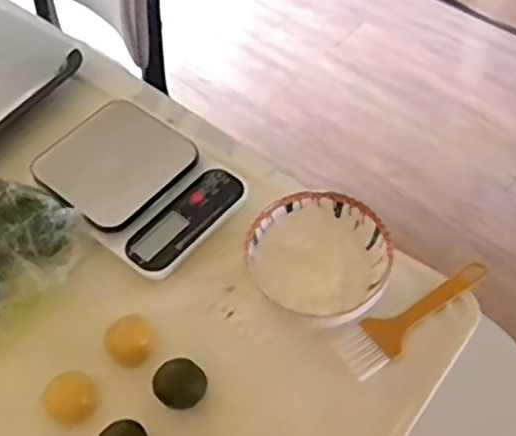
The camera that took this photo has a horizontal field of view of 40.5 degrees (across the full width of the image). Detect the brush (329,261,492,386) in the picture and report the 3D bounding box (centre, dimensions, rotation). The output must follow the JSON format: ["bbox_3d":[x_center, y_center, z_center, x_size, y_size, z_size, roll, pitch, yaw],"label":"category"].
[{"bbox_3d":[0.134,0.080,0.574,0.148,0.018,0.040,-26,57,-16],"label":"brush"}]

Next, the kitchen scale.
[{"bbox_3d":[-0.110,-0.034,0.646,0.128,0.025,0.175,-39,62,-23],"label":"kitchen scale"}]

